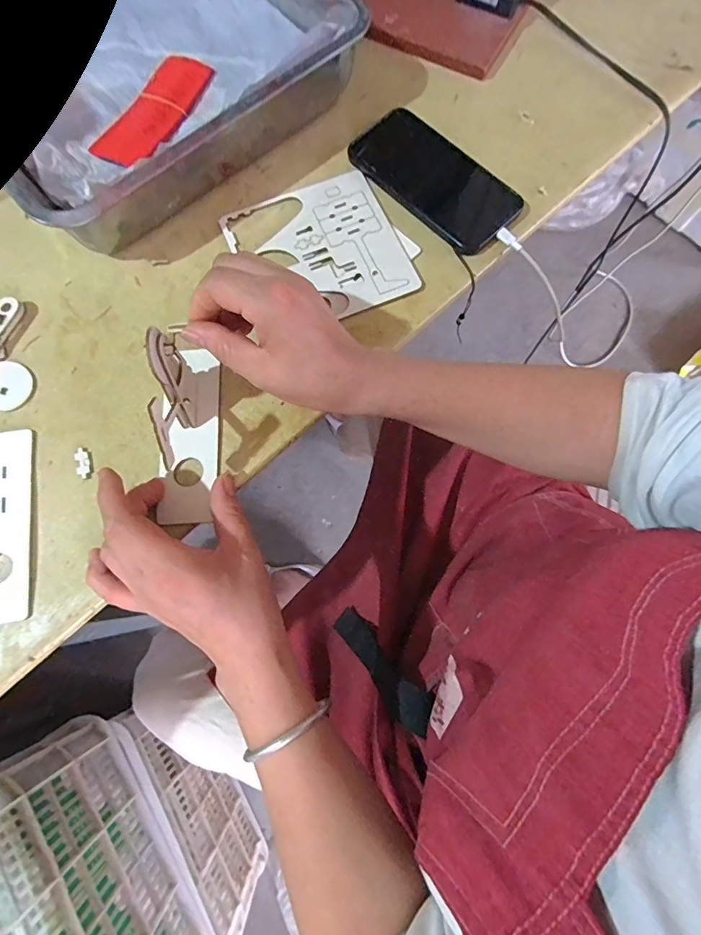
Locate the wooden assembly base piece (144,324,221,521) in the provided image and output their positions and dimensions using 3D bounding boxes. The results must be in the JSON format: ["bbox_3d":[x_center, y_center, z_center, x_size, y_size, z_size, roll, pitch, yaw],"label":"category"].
[{"bbox_3d":[-0.124,-0.033,0.328,0.042,0.073,0.138,3,75,1],"label":"wooden assembly base piece"}]

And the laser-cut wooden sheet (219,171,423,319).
[{"bbox_3d":[-0.027,-0.194,0.405,0.139,0.004,0.143,-23,75,-5],"label":"laser-cut wooden sheet"}]

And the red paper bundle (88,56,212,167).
[{"bbox_3d":[-0.189,-0.349,0.440,0.054,0.009,0.146,26,77,6],"label":"red paper bundle"}]

